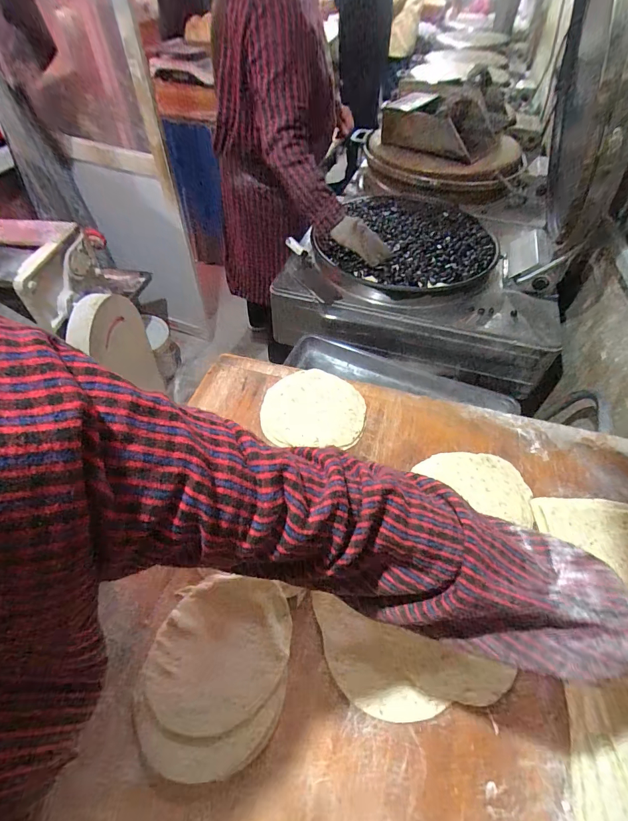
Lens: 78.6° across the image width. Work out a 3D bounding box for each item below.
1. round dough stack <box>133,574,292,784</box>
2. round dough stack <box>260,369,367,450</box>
[{"bbox_3d":[-0.104,0.275,0.411,0.146,0.012,0.173,8,53,5],"label":"round dough stack"},{"bbox_3d":[0.001,-0.010,0.631,0.163,0.022,0.147,7,53,4],"label":"round dough stack"}]

